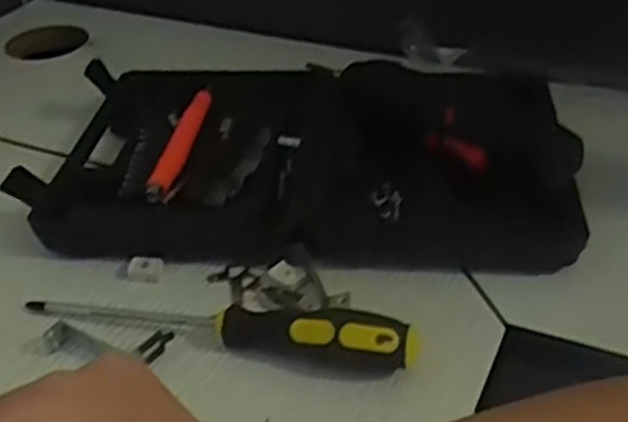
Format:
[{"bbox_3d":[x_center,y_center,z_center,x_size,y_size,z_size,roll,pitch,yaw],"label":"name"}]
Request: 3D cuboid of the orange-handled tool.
[{"bbox_3d":[-0.094,-0.051,0.562,0.016,0.013,0.152,1,36,5],"label":"orange-handled tool"}]

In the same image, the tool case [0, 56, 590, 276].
[{"bbox_3d":[-0.006,-0.055,0.553,0.349,0.062,0.229,2,36,7],"label":"tool case"}]

